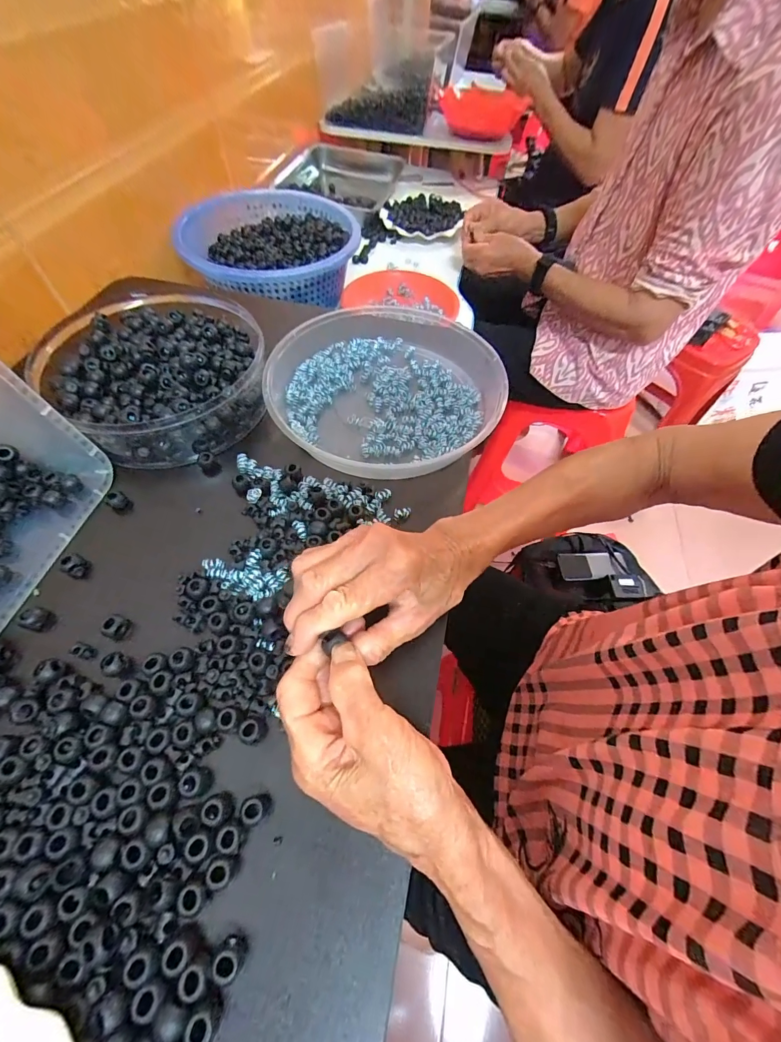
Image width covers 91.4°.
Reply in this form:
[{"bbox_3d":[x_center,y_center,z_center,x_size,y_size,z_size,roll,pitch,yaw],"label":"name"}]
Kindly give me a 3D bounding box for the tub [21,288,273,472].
[{"bbox_3d":[-0.217,-0.149,0.375,0.192,0.051,0.190,1,57,-1],"label":"tub"}]

